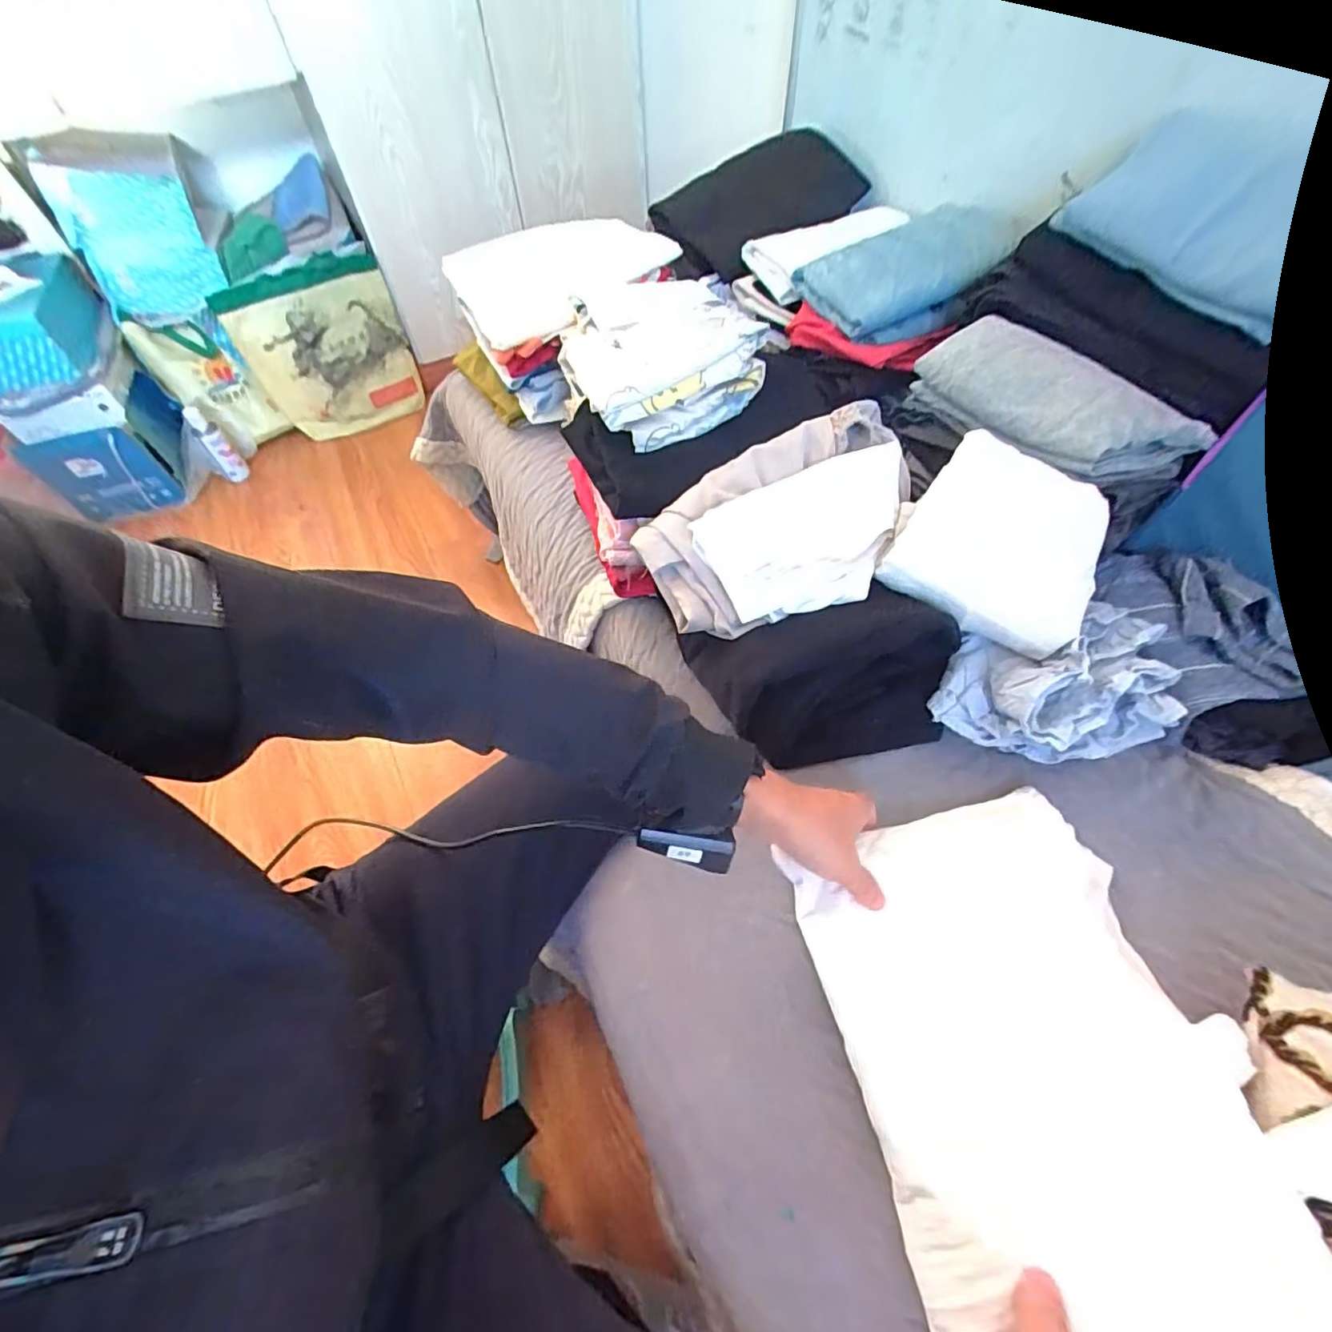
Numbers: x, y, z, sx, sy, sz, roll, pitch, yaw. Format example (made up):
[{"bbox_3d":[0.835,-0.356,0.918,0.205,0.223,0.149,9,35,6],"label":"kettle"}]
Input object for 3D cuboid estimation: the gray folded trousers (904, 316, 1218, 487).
[{"bbox_3d":[0.372,-0.255,0.569,0.119,0.059,0.249,-36,62,-20],"label":"gray folded trousers"}]

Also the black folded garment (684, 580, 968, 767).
[{"bbox_3d":[0.143,0.002,0.531,0.233,0.098,0.152,-9,56,-3],"label":"black folded garment"}]

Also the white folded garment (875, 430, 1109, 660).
[{"bbox_3d":[0.302,-0.110,0.513,0.162,0.031,0.163,30,87,12],"label":"white folded garment"}]

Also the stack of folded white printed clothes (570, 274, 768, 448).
[{"bbox_3d":[0.000,-0.331,0.625,0.200,0.060,0.173,-26,59,-14],"label":"stack of folded white printed clothes"}]

